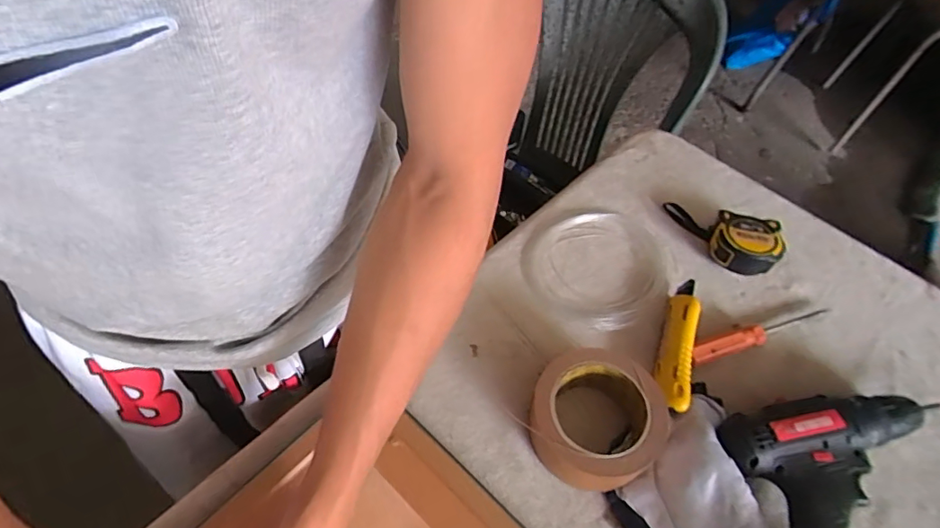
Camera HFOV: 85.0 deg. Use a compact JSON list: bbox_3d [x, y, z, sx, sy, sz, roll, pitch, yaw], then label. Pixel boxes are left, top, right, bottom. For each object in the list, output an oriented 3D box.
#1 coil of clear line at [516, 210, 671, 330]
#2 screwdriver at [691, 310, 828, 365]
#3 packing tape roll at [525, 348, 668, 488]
[{"bbox_3d":[0.141,-0.001,0.559,0.169,0.014,0.138,-29,61,-21],"label":"coil of clear line"},{"bbox_3d":[0.291,0.069,0.511,0.173,0.016,0.018,-13,56,-12],"label":"screwdriver"},{"bbox_3d":[0.106,0.132,0.438,0.105,0.059,0.108,1,55,-2],"label":"packing tape roll"}]

